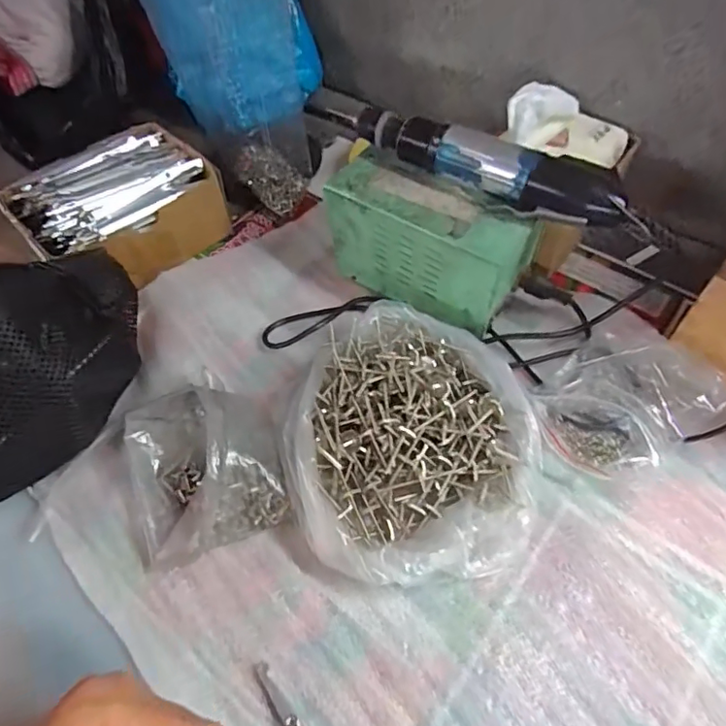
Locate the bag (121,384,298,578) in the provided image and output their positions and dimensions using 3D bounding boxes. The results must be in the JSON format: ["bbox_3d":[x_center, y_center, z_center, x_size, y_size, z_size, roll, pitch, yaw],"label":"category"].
[{"bbox_3d":[-0.111,0.071,0.370,0.106,0.040,0.108,-14,55,-8],"label":"bag"}]

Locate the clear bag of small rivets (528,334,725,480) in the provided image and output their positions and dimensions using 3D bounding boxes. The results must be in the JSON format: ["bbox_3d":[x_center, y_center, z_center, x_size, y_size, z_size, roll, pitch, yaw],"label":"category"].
[{"bbox_3d":[0.186,0.028,0.393,0.118,0.039,0.091,-25,58,-15],"label":"clear bag of small rivets"}]

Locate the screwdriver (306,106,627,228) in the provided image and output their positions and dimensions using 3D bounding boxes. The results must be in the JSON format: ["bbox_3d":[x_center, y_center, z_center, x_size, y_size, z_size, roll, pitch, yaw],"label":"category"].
[{"bbox_3d":[0.070,-0.151,0.407,0.245,0.041,0.032,23,58,17],"label":"screwdriver"}]

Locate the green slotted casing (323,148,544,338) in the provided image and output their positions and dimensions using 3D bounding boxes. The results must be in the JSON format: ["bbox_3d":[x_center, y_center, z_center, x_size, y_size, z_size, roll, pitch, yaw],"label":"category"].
[{"bbox_3d":[0.052,-0.097,0.448,0.157,0.101,0.066,25,59,18],"label":"green slotted casing"}]

